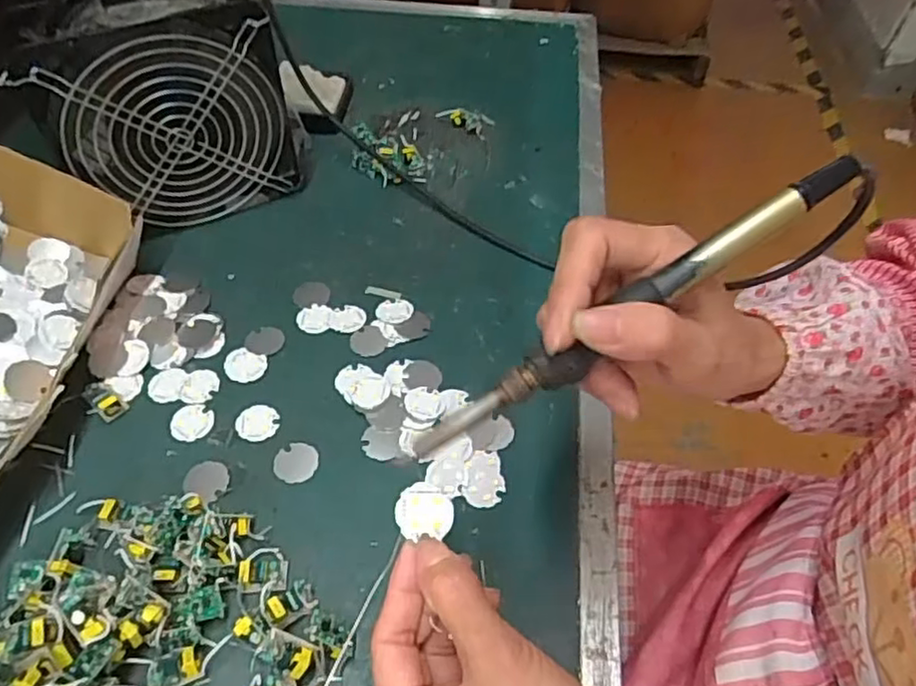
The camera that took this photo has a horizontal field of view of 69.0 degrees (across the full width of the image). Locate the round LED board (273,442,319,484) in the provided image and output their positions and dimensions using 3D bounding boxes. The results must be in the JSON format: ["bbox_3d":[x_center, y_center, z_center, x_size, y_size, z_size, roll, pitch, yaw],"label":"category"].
[{"bbox_3d":[-0.093,0.068,0.381,0.024,0.004,0.024,2,51,-2],"label":"round LED board"}]

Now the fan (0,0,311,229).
[{"bbox_3d":[-0.189,-0.155,0.450,0.155,0.147,0.058,-20,56,-17],"label":"fan"}]

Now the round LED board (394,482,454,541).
[{"bbox_3d":[-0.014,0.070,0.279,0.025,0.004,0.021,8,68,-19],"label":"round LED board"}]

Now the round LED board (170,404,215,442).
[{"bbox_3d":[-0.157,0.047,0.393,0.025,0.004,0.023,2,51,-2],"label":"round LED board"}]

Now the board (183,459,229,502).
[{"bbox_3d":[-0.140,0.076,0.371,0.024,0.004,0.022,2,51,-2],"label":"board"}]

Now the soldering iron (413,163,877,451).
[{"bbox_3d":[0.066,-0.012,0.251,0.194,0.012,0.016,-34,60,3],"label":"soldering iron"}]

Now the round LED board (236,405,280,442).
[{"bbox_3d":[-0.119,0.046,0.393,0.024,0.004,0.023,2,51,-2],"label":"round LED board"}]

